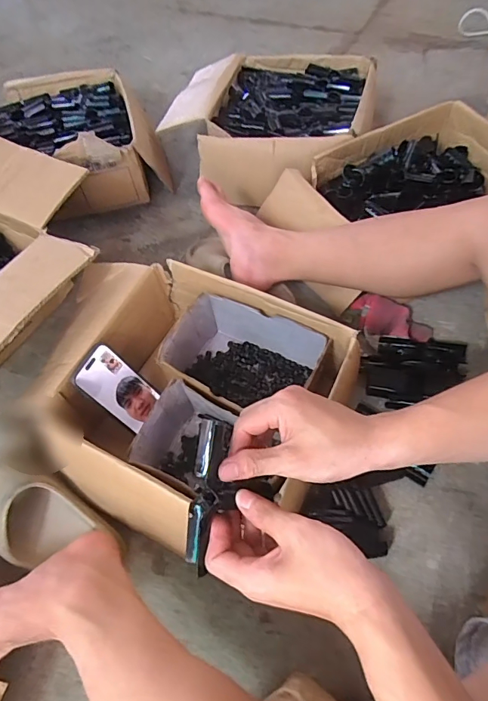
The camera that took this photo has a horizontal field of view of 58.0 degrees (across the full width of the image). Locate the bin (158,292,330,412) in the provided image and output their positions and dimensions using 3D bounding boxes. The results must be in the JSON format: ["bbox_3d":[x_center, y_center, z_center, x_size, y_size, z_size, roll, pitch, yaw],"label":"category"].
[{"bbox_3d":[-0.007,0.028,0.649,0.207,0.098,0.143,24,61,19],"label":"bin"}]

